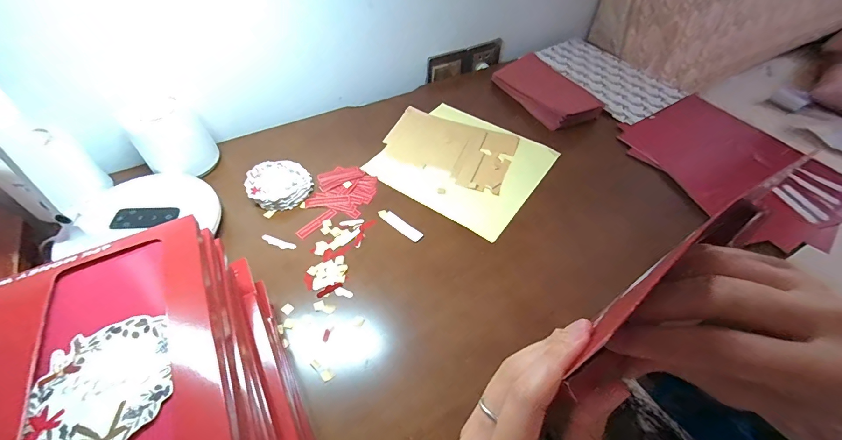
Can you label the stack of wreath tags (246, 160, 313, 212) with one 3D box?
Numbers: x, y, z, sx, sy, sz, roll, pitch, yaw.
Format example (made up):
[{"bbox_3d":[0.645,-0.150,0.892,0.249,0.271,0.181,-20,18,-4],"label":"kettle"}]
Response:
[{"bbox_3d":[-0.191,-0.047,0.492,0.081,0.021,0.071,-3,51,-3],"label":"stack of wreath tags"}]

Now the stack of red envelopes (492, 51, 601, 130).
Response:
[{"bbox_3d":[0.222,-0.231,0.637,0.112,0.038,0.187,-27,56,-21],"label":"stack of red envelopes"}]

